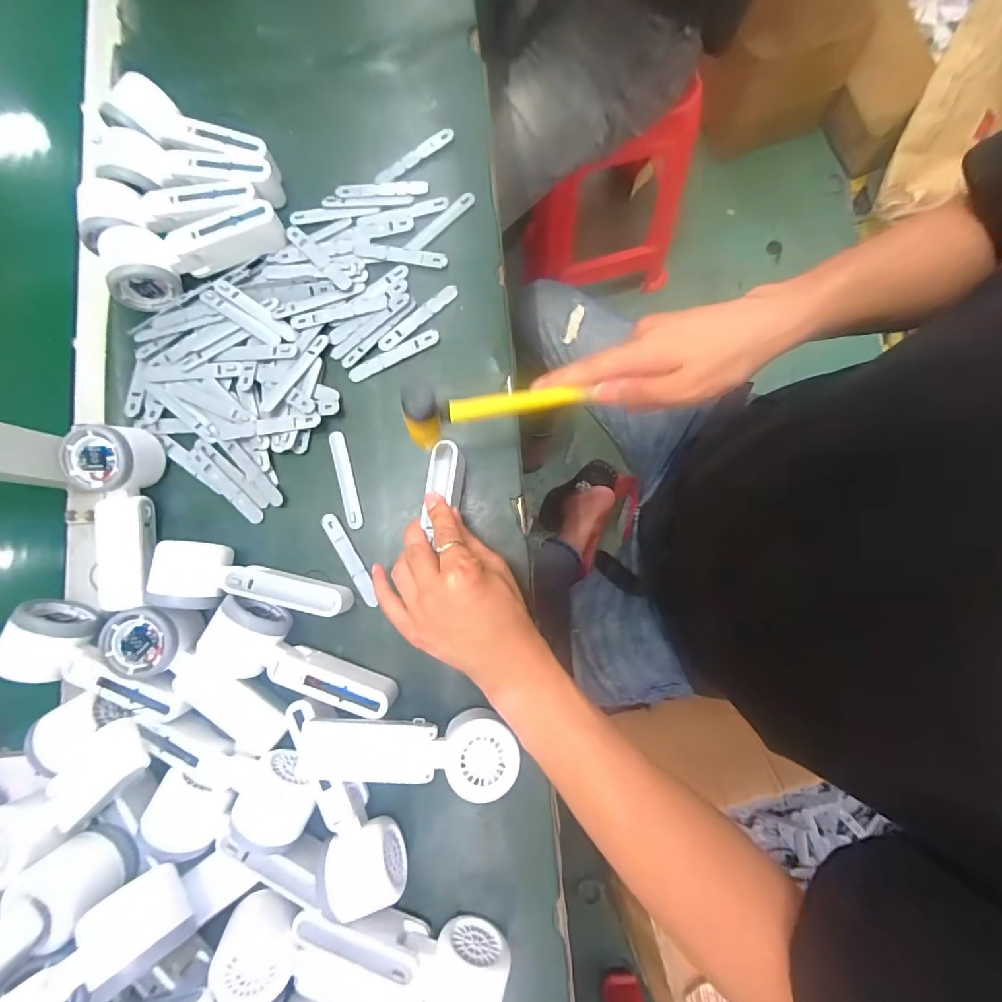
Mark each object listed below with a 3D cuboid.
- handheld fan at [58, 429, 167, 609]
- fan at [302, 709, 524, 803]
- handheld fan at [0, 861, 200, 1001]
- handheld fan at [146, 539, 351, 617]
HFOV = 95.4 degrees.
[{"bbox_3d":[-0.348,0.014,0.416,0.057,0.053,0.163,-3,92,0],"label":"handheld fan"},{"bbox_3d":[-0.072,0.198,0.359,0.167,0.034,0.057,-3,82,3],"label":"fan"},{"bbox_3d":[-0.296,0.315,0.290,0.166,0.054,0.056,-22,77,-38],"label":"handheld fan"},{"bbox_3d":[-0.213,0.067,0.398,0.156,0.047,0.057,3,82,1],"label":"handheld fan"}]

